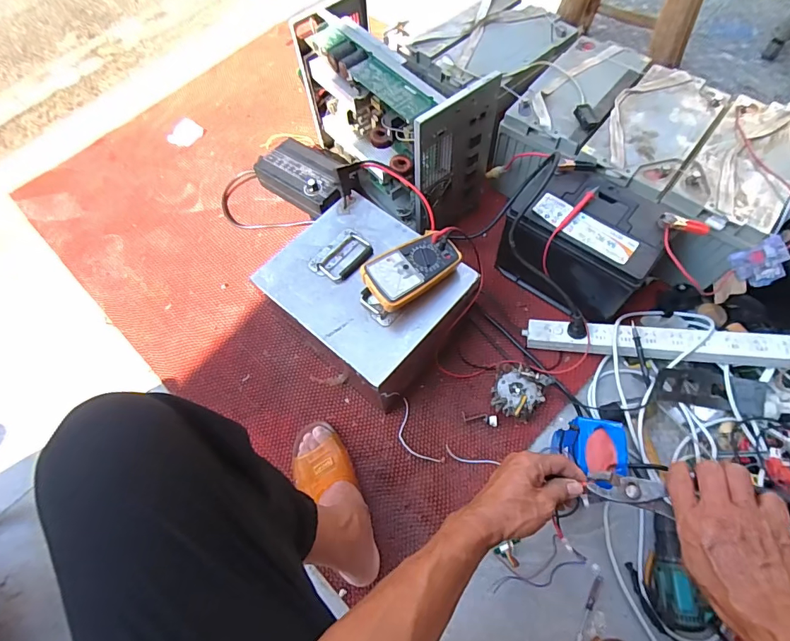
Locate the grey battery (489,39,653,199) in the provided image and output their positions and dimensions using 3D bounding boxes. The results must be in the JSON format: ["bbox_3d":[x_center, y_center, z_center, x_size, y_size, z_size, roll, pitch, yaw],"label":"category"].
[{"bbox_3d":[0.370,-0.433,0.945,0.170,0.185,0.360,37,71,17],"label":"grey battery"}]

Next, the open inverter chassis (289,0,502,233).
[{"bbox_3d":[-0.009,-0.432,0.921,0.190,0.310,0.420,-38,69,-15],"label":"open inverter chassis"}]

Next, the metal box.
[{"bbox_3d":[-0.047,-0.038,0.817,0.322,0.161,0.265,37,71,17],"label":"metal box"}]

